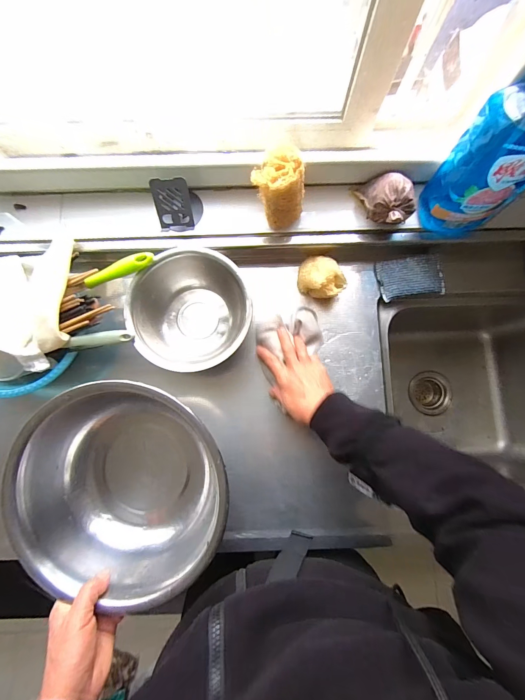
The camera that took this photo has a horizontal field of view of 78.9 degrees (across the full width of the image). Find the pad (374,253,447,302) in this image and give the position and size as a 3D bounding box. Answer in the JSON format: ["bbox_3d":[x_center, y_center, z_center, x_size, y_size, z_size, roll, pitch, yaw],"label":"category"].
[{"bbox_3d":[0.280,-0.137,0.606,0.116,0.021,0.075,-8,82,-2],"label":"pad"}]

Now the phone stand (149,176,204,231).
[{"bbox_3d":[-0.145,-0.252,0.539,0.075,0.081,0.079,-1,82,-1],"label":"phone stand"}]

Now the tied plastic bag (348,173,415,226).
[{"bbox_3d":[0.209,-0.252,0.544,0.076,0.070,0.095,-11,82,-2],"label":"tied plastic bag"}]

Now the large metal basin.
[{"bbox_3d":[-0.174,0.175,0.417,0.258,0.127,0.250,0,81,-1],"label":"large metal basin"}]

